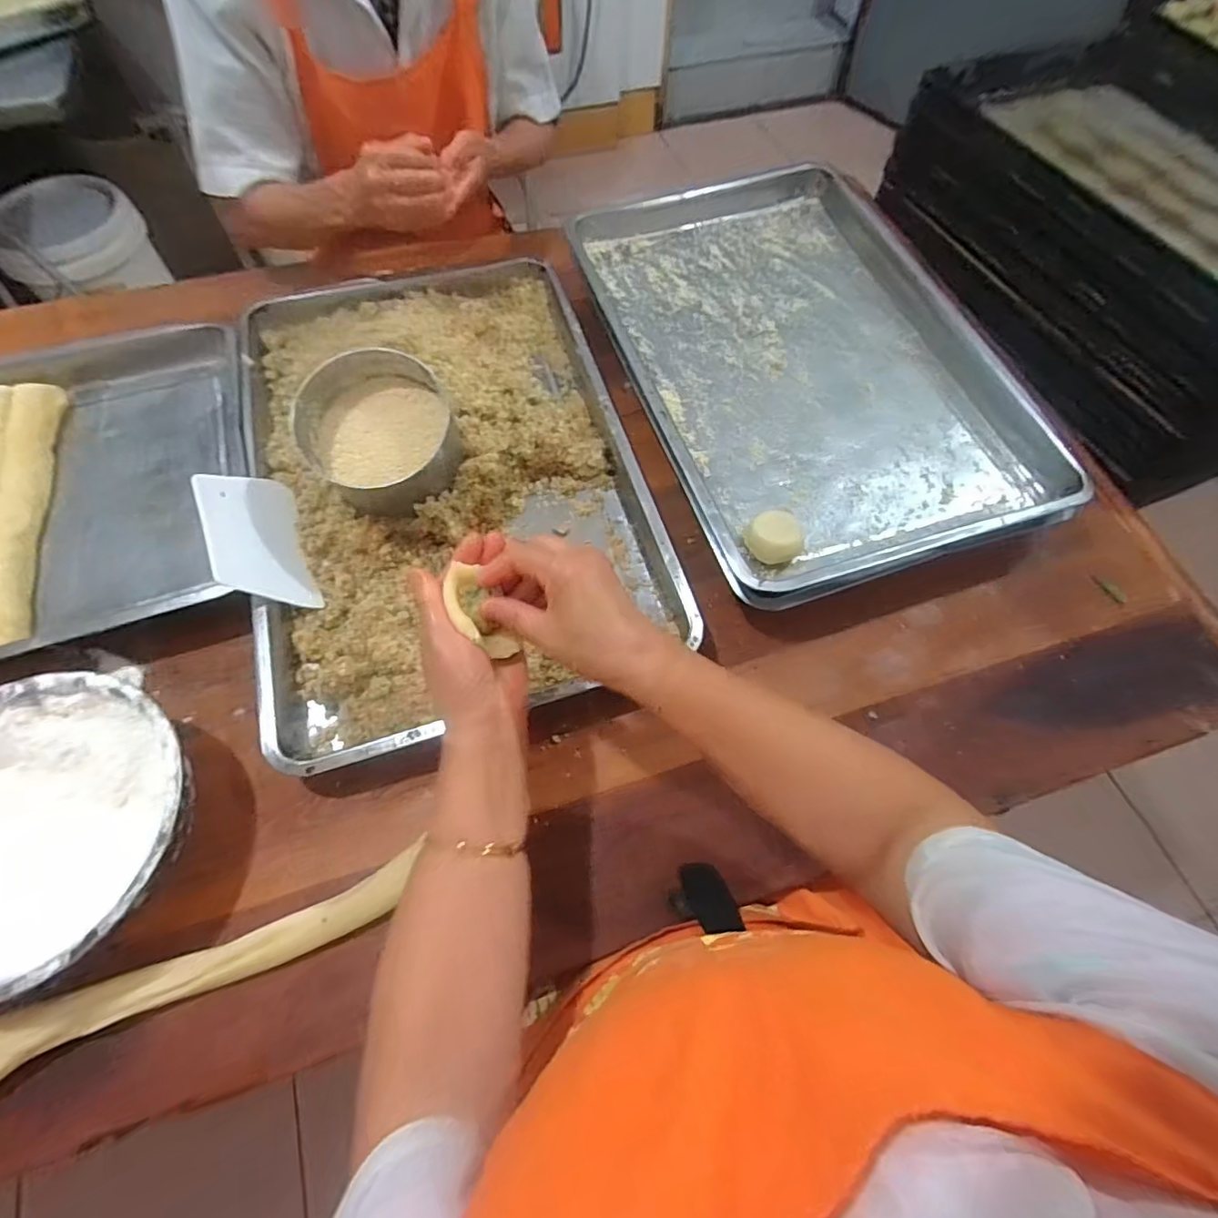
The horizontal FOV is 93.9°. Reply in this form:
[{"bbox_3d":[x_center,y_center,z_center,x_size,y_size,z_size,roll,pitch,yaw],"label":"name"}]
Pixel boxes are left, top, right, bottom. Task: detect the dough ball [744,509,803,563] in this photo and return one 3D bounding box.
[{"bbox_3d":[0.166,-0.071,0.563,0.056,0.027,0.051,1,64,-1],"label":"dough ball"}]

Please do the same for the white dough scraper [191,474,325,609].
[{"bbox_3d":[-0.337,-0.069,0.547,0.005,0.091,0.142,-34,71,28],"label":"white dough scraper"}]

